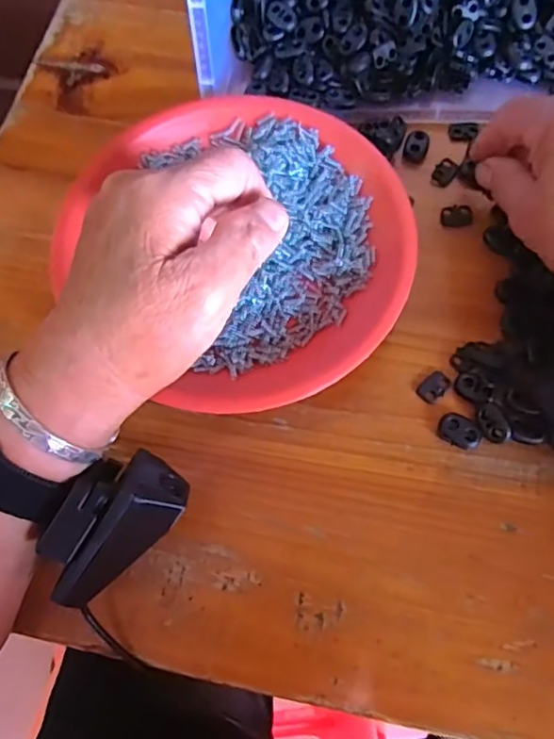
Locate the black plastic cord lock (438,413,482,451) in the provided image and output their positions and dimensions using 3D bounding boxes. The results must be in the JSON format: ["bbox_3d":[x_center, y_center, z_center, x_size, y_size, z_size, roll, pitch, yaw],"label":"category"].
[{"bbox_3d":[0.095,0.032,0.297,0.022,0.006,0.015,31,74,12],"label":"black plastic cord lock"}]

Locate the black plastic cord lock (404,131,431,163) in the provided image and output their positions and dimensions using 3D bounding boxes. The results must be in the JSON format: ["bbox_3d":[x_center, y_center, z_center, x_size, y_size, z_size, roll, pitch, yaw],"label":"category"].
[{"bbox_3d":[0.089,-0.141,0.362,0.015,0.008,0.023,23,73,10],"label":"black plastic cord lock"}]

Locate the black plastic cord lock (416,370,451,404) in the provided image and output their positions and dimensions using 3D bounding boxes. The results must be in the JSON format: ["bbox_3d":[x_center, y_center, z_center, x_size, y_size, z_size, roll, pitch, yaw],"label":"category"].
[{"bbox_3d":[0.085,0.009,0.308,0.018,0.004,0.012,-42,74,-12],"label":"black plastic cord lock"}]

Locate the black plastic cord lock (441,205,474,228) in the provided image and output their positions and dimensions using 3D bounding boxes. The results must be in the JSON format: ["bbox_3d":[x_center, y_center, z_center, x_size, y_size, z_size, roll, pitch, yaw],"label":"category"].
[{"bbox_3d":[0.108,-0.092,0.346,0.018,0.004,0.014,-4,70,1],"label":"black plastic cord lock"}]

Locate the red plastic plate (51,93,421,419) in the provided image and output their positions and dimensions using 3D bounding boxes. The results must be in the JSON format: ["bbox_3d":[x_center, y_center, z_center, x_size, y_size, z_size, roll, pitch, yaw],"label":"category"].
[{"bbox_3d":[-0.019,-0.076,0.325,0.194,0.030,0.178,-1,70,2],"label":"red plastic plate"}]

